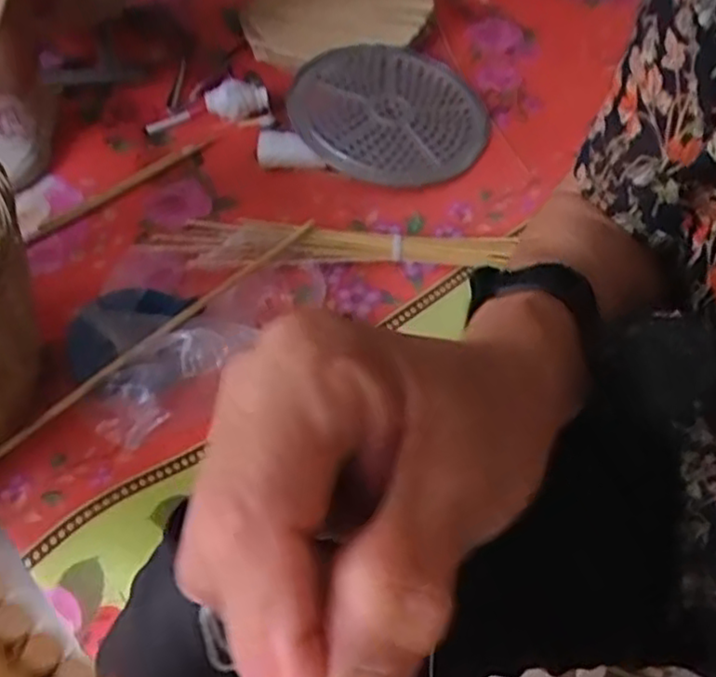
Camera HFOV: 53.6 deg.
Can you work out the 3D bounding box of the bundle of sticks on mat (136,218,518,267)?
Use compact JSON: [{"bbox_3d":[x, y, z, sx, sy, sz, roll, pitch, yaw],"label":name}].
[{"bbox_3d":[-0.060,-0.135,1.044,0.534,0.052,0.102,1,53,6],"label":"bundle of sticks on mat"}]

